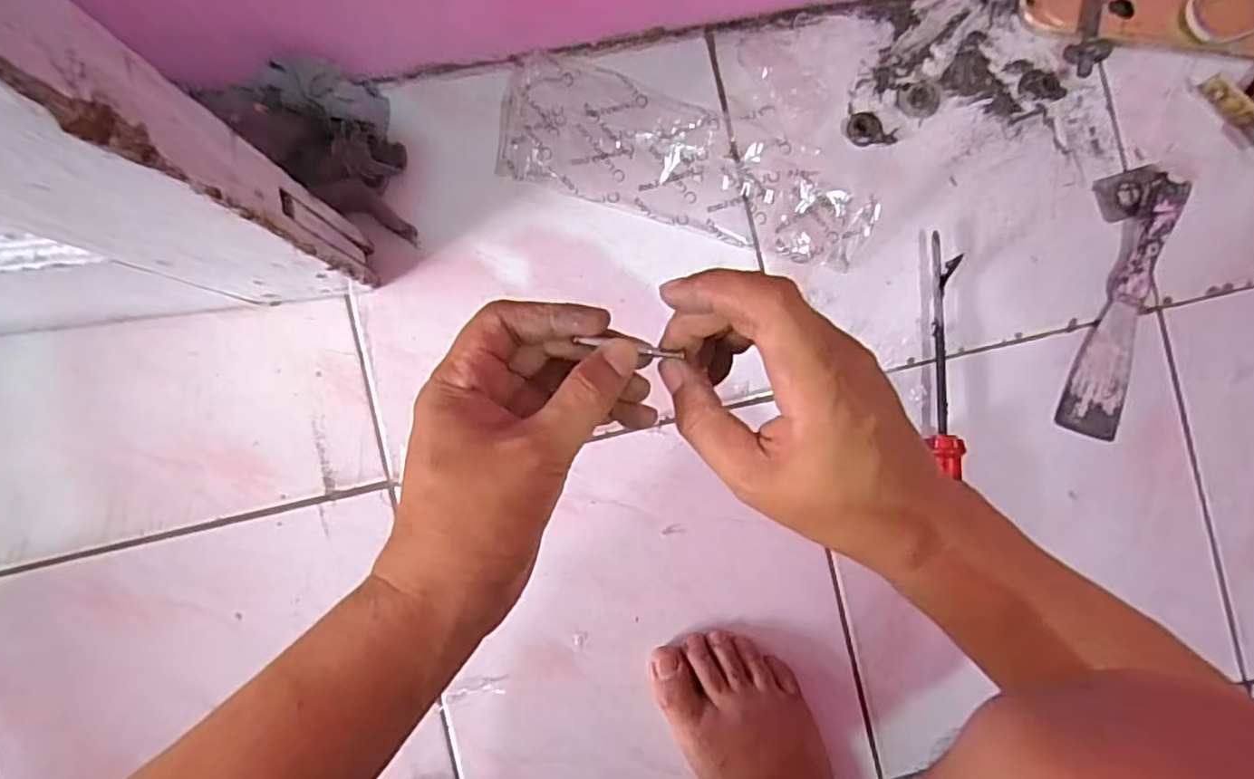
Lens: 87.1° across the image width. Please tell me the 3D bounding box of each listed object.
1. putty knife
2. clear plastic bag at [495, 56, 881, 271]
[{"bbox_3d":[0.382,-0.059,0.494,0.043,0.019,0.197,21,88,-3],"label":"putty knife"},{"bbox_3d":[0.046,-0.166,0.473,0.271,0.027,0.091,15,88,-3],"label":"clear plastic bag"}]

